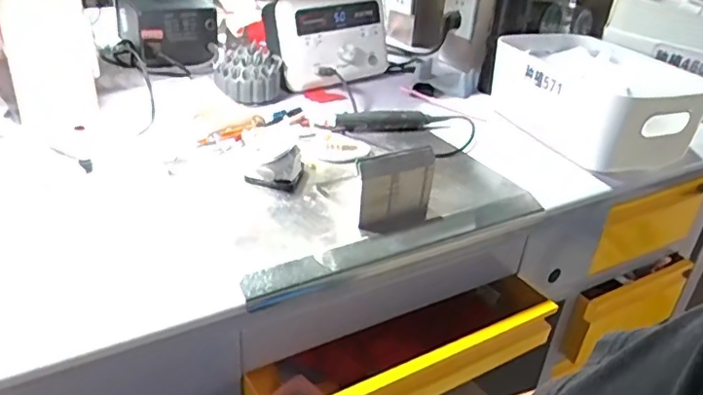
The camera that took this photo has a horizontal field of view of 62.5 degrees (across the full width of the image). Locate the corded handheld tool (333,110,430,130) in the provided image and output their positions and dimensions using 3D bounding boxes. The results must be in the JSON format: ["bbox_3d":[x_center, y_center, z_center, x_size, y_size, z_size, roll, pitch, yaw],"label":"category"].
[{"bbox_3d":[0.048,-0.115,0.864,0.149,0.037,0.027,0,31,-10],"label":"corded handheld tool"}]

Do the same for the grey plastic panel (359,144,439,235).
[{"bbox_3d":[0.051,-0.007,0.646,0.093,0.093,0.018,-10,33,-24],"label":"grey plastic panel"}]

